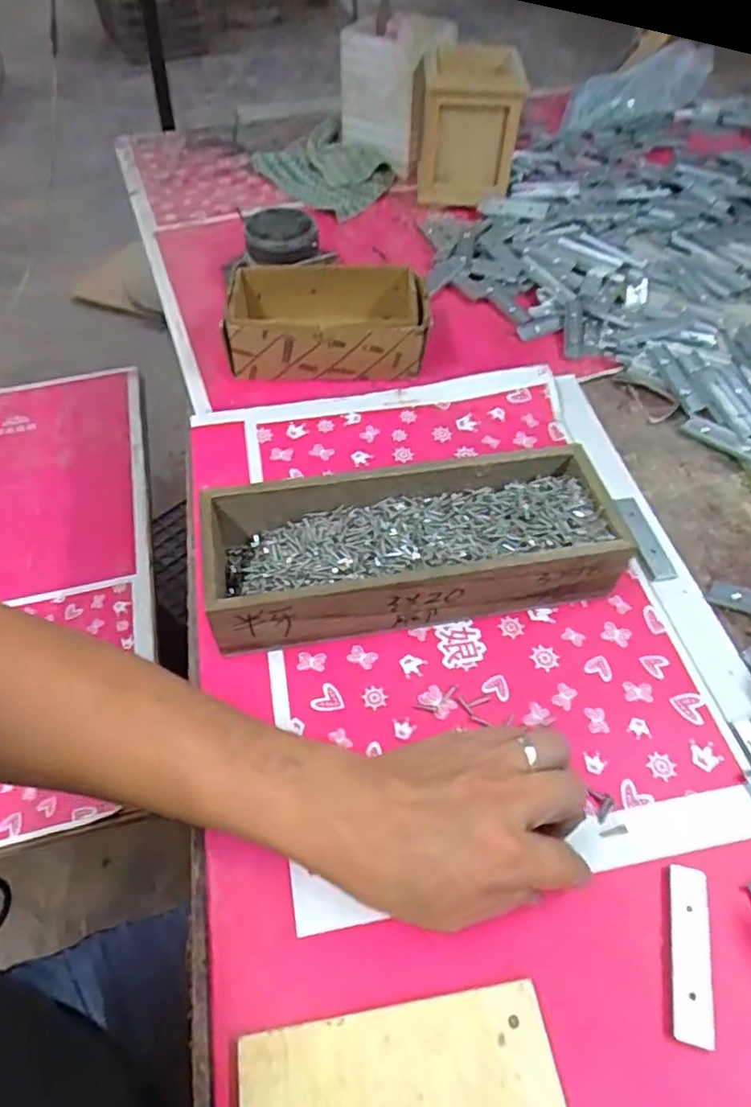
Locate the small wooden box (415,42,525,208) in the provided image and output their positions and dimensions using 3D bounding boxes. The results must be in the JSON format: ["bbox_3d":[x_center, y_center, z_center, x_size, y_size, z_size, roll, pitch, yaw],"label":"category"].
[{"bbox_3d":[0.106,-0.518,0.780,0.112,0.137,0.123,1,54,1],"label":"small wooden box"}]

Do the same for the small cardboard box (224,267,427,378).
[{"bbox_3d":[-0.048,-0.228,0.623,0.184,0.054,0.118,-5,54,-4],"label":"small cardboard box"}]

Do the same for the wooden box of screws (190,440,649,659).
[{"bbox_3d":[0.023,-0.004,0.452,0.286,0.064,0.107,-9,54,-7],"label":"wooden box of screws"}]

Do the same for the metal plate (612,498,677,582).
[{"bbox_3d":[0.211,-0.012,0.504,0.022,0.004,0.079,-3,56,-13],"label":"metal plate"}]

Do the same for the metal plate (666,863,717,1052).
[{"bbox_3d":[0.163,0.206,0.331,0.021,0.004,0.080,12,54,8],"label":"metal plate"}]

